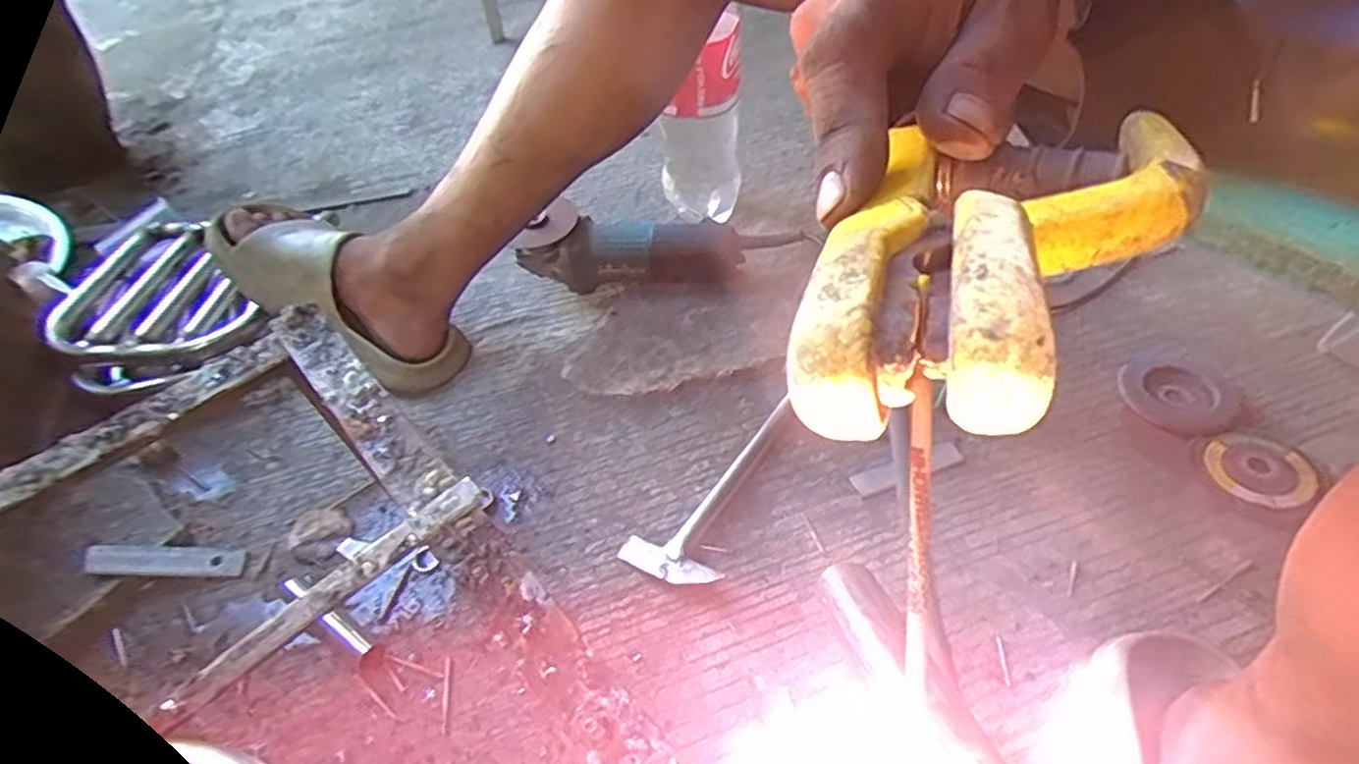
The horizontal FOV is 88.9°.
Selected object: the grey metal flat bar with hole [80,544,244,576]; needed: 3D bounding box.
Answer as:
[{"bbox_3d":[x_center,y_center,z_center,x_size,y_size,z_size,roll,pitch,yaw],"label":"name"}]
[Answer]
[{"bbox_3d":[-0.425,0.148,0.573,0.114,0.007,0.028,6,45,-13],"label":"grey metal flat bar with hole"}]

